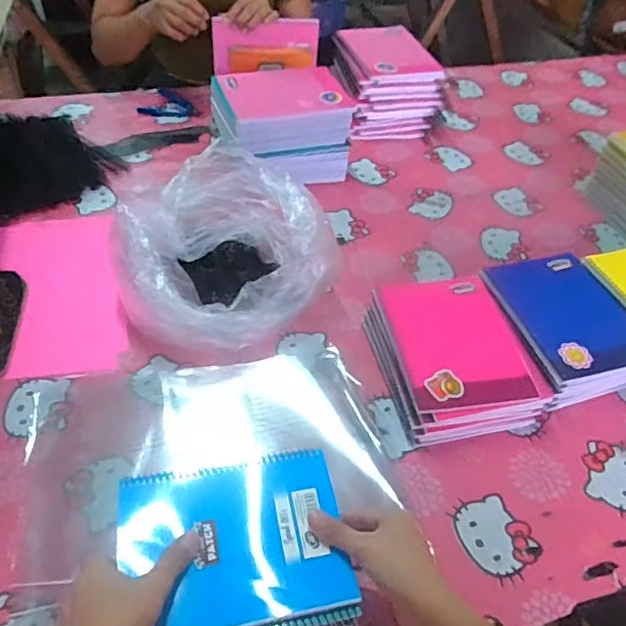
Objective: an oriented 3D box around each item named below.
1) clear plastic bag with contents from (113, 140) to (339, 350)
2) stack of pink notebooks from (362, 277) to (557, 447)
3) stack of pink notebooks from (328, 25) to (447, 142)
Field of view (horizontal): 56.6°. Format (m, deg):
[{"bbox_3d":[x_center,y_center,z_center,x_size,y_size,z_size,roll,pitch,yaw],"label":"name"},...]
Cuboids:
[{"bbox_3d":[-0.114,-0.076,0.757,0.235,0.123,0.253,35,54,24],"label":"clear plastic bag with contents"},{"bbox_3d":[0.167,0.048,0.718,0.168,0.057,0.211,-9,49,-14],"label":"stack of pink notebooks"},{"bbox_3d":[0.137,-0.461,1.146,0.186,0.106,0.255,-7,49,-12],"label":"stack of pink notebooks"}]

